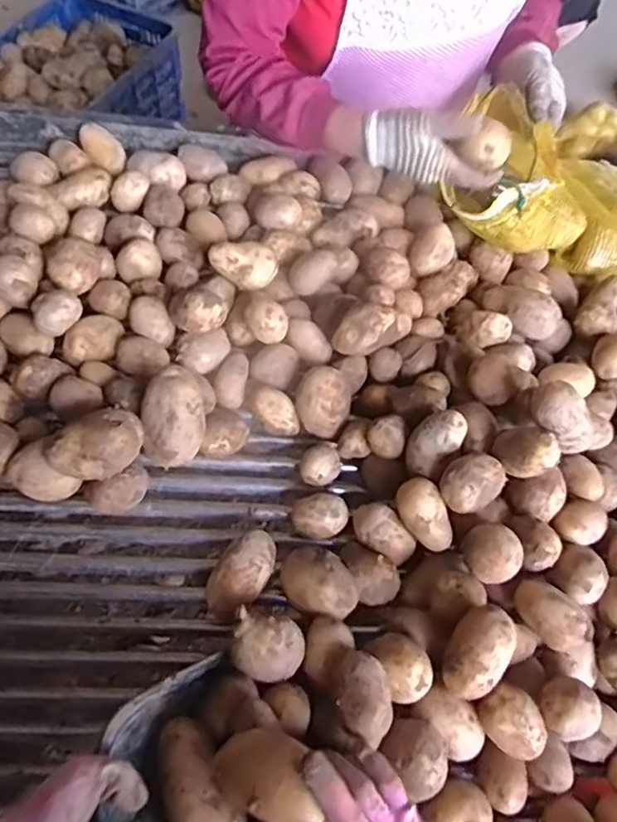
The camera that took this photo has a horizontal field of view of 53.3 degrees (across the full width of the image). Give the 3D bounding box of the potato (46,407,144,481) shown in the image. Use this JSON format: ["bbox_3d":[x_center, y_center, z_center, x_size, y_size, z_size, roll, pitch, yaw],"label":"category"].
[{"bbox_3d":[-0.213,0.039,0.625,0.090,0.057,0.058,-21,64,-15],"label":"potato"}]

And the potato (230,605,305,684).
[{"bbox_3d":[-0.036,0.214,0.552,0.061,0.056,0.055,18,61,6],"label":"potato"}]

